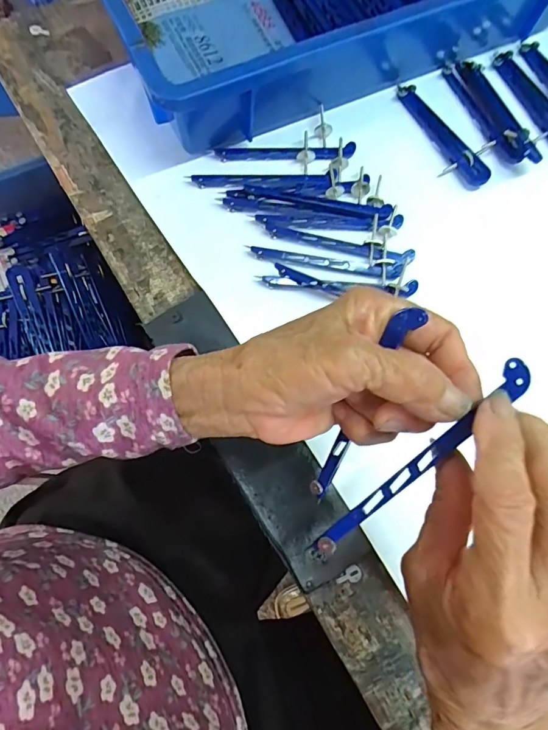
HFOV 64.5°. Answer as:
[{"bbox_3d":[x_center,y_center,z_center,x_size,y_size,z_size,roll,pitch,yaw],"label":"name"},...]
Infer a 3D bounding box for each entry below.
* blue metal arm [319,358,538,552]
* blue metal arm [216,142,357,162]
[{"bbox_3d":[0.059,0.043,0.185,0.118,0.006,0.012,-46,79,15],"label":"blue metal arm"},{"bbox_3d":[0.011,-0.180,0.368,0.117,0.006,0.015,-2,74,-3],"label":"blue metal arm"}]

